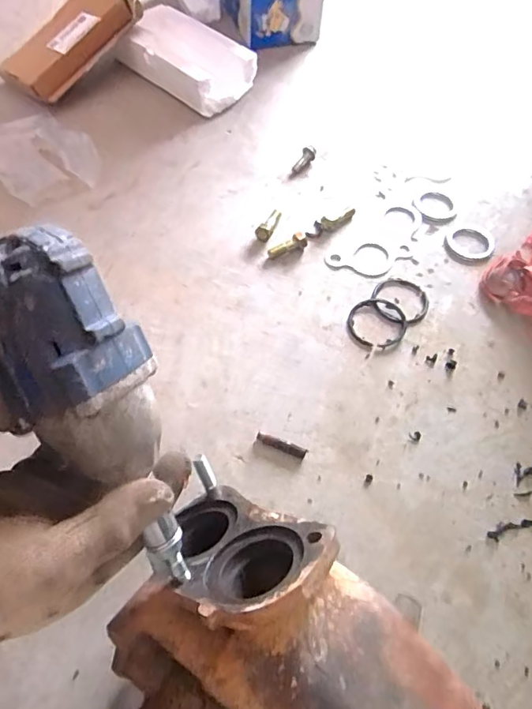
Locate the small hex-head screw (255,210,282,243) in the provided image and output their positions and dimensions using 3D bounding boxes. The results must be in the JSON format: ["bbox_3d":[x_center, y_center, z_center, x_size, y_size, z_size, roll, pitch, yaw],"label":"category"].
[{"bbox_3d":[0.002,-0.156,0.617,0.020,0.013,0.053,16,59,9],"label":"small hex-head screw"}]

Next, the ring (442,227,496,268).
[{"bbox_3d":[0.247,-0.133,0.623,0.058,0.007,0.064,22,60,12],"label":"ring"}]

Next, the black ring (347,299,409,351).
[{"bbox_3d":[0.119,-0.033,0.549,0.062,0.004,0.064,1,58,-1],"label":"black ring"}]

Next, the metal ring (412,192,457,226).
[{"bbox_3d":[0.217,-0.190,0.662,0.052,0.004,0.058,-15,59,-10],"label":"metal ring"}]

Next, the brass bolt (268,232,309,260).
[{"bbox_3d":[0.024,-0.125,0.596,0.047,0.016,0.017,-24,61,-16],"label":"brass bolt"}]

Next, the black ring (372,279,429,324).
[{"bbox_3d":[0.150,-0.061,0.569,0.061,0.004,0.063,1,58,-1],"label":"black ring"}]

